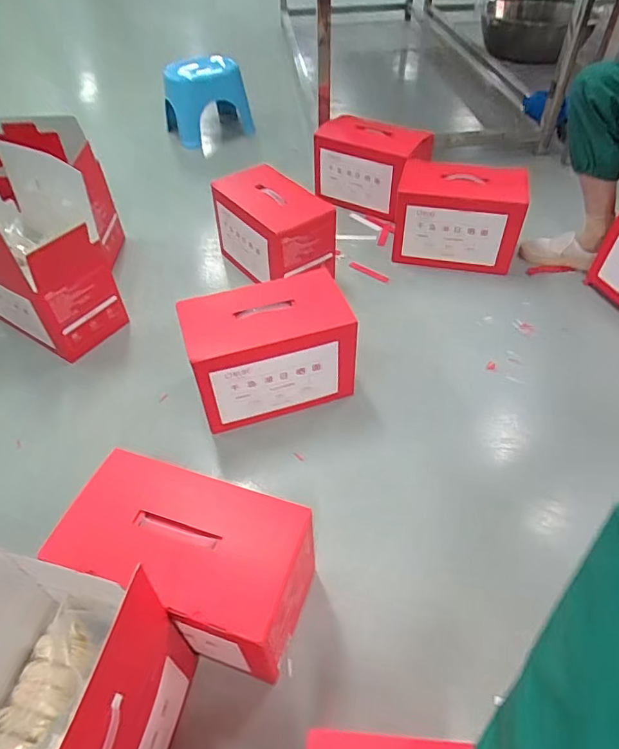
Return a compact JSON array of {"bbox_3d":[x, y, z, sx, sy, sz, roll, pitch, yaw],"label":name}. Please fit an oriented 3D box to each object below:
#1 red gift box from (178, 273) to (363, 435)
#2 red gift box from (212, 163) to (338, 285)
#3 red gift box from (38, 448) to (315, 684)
[{"bbox_3d":[-0.073,-0.041,0.982,0.295,0.219,0.167,-15,48,-12],"label":"red gift box"},{"bbox_3d":[-0.094,-0.361,1.275,0.171,0.218,0.359,-28,52,-22],"label":"red gift box"},{"bbox_3d":[-0.156,0.264,0.693,0.306,0.198,0.174,14,49,15],"label":"red gift box"}]

